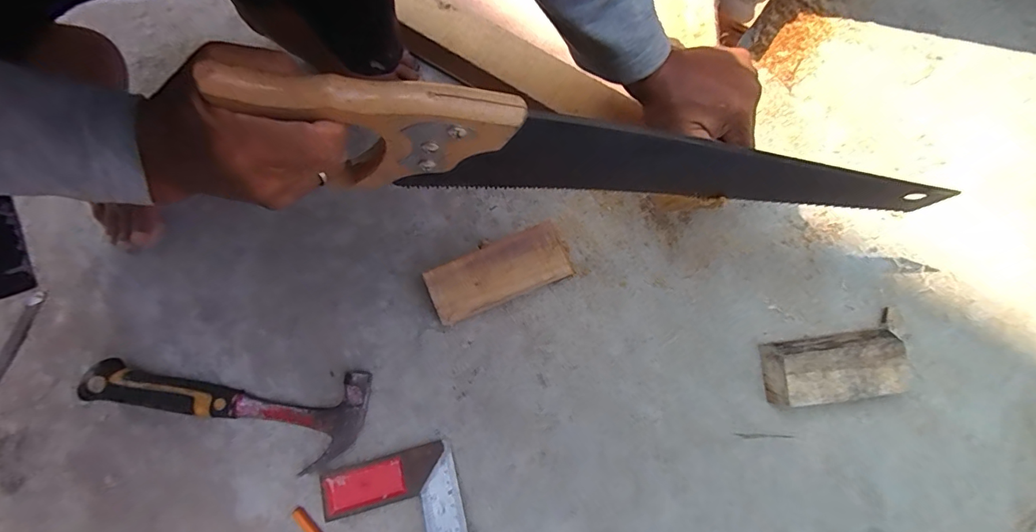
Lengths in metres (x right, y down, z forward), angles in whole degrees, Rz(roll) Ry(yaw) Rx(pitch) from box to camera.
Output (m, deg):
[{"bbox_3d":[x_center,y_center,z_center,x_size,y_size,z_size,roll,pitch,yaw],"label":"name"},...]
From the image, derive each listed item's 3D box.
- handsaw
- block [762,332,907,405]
[{"bbox_3d":[0.067,-0.075,0.333,0.487,0.125,0.032,4,77,-16],"label":"handsaw"},{"bbox_3d":[0.294,0.094,0.418,0.117,0.040,0.060,-7,79,0],"label":"block"}]

